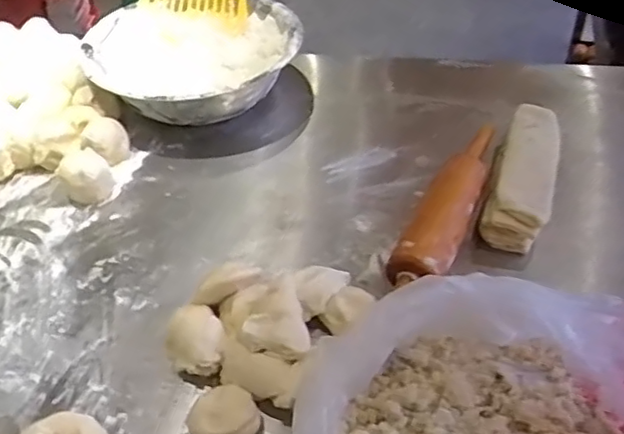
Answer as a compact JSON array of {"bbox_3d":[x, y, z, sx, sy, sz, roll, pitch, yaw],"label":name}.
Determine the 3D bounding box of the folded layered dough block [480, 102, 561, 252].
[{"bbox_3d":[0.229,-0.047,0.671,0.060,0.056,0.199,14,47,18],"label":"folded layered dough block"}]

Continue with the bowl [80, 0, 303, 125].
[{"bbox_3d":[-0.155,-0.208,0.844,0.273,0.093,0.260,-2,44,2],"label":"bowl"}]

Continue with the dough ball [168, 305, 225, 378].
[{"bbox_3d":[-0.102,0.111,0.553,0.047,0.035,0.069,-20,46,-16],"label":"dough ball"}]

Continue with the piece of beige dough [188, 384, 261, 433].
[{"bbox_3d":[-0.070,0.162,0.507,0.054,0.019,0.046,3,45,7],"label":"piece of beige dough"}]

